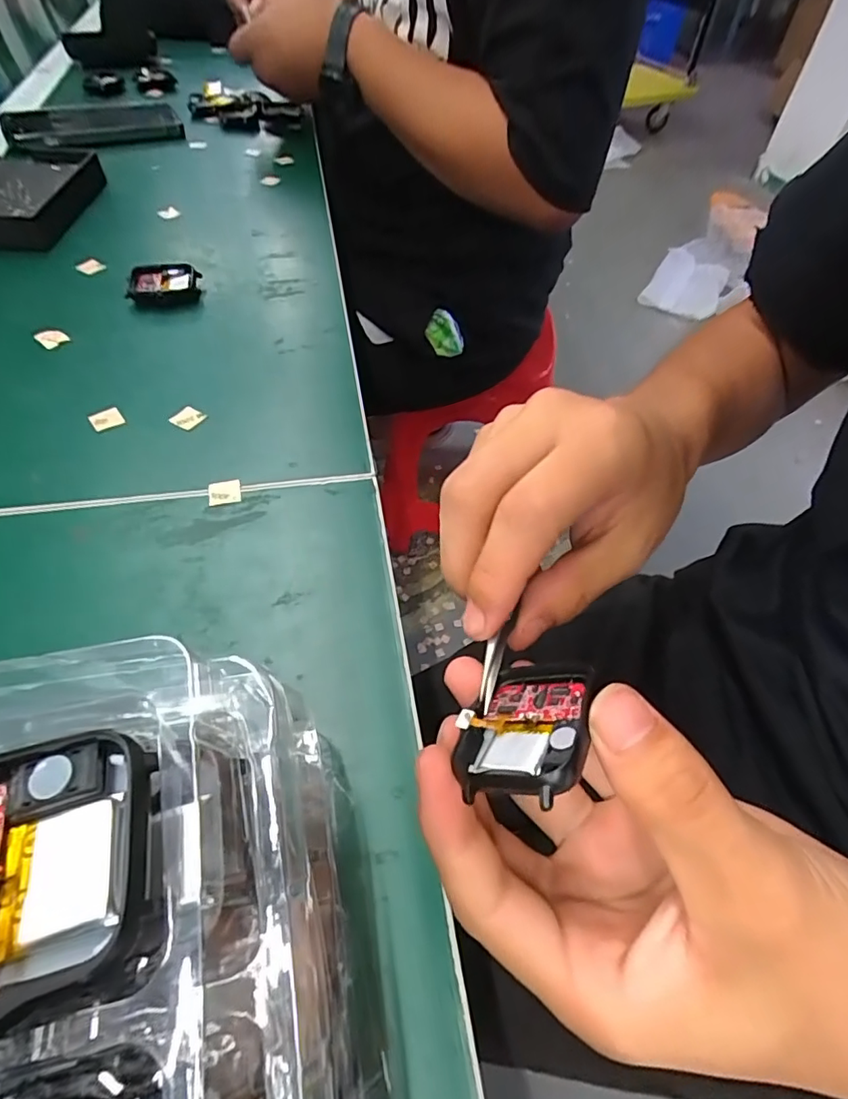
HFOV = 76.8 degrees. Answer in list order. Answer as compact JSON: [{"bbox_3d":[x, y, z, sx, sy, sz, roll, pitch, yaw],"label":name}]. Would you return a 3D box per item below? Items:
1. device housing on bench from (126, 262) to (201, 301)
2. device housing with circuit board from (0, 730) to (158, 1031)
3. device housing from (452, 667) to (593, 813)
[{"bbox_3d":[-0.184,-0.187,0.375,0.049,0.010,0.036,-5,54,-6],"label":"device housing on bench"},{"bbox_3d":[-0.068,0.051,0.085,0.044,0.007,0.038,-7,54,-9],"label":"device housing with circuit board"},{"bbox_3d":[0.029,0.049,0.152,0.035,0.005,0.049,-11,24,29],"label":"device housing"}]

